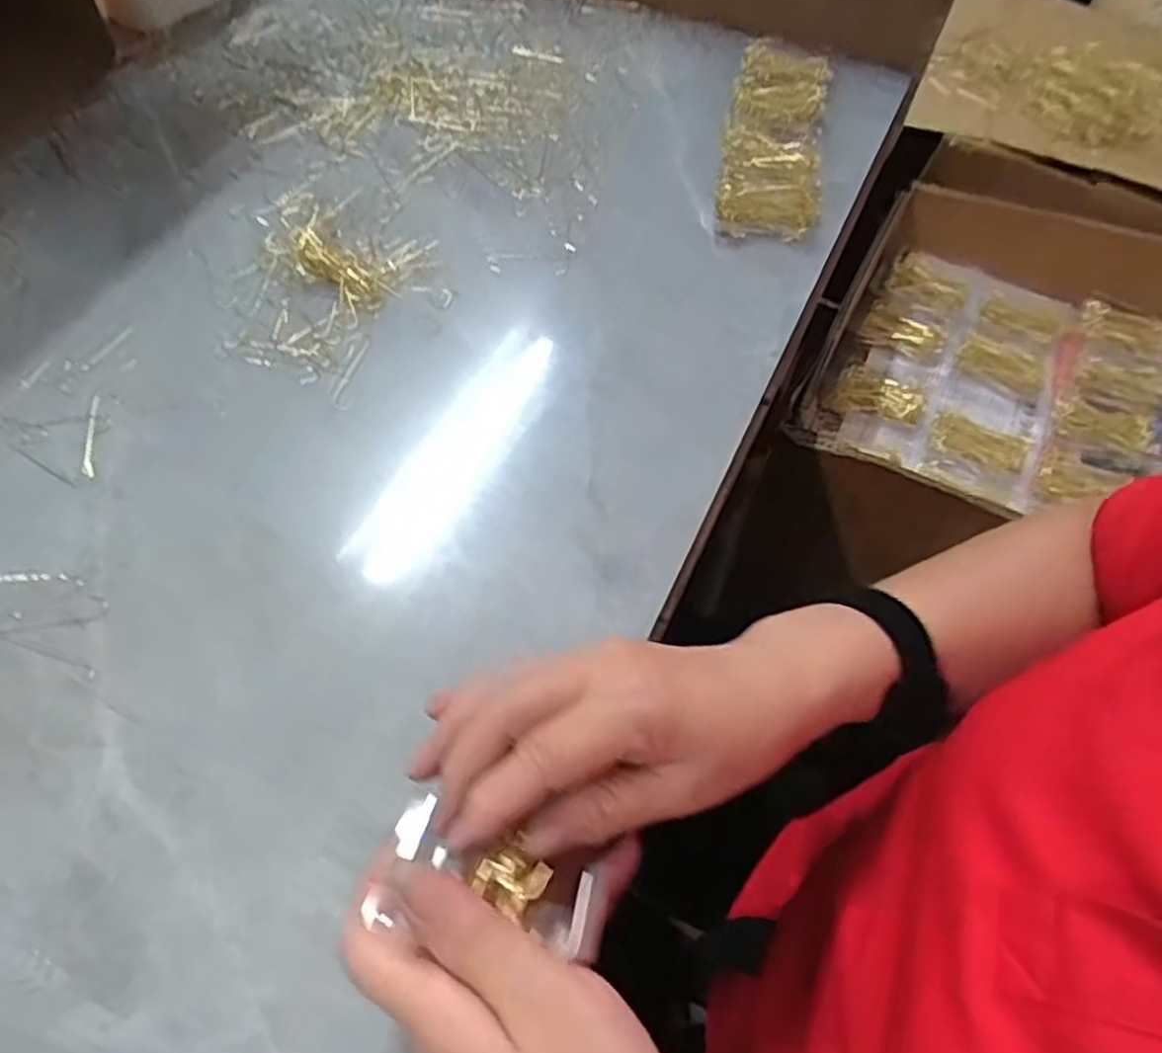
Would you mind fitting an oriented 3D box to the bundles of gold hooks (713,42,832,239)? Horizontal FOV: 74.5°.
[{"bbox_3d":[0.148,-0.303,0.584,0.070,0.025,0.250,9,58,5],"label":"bundles of gold hooks"}]

